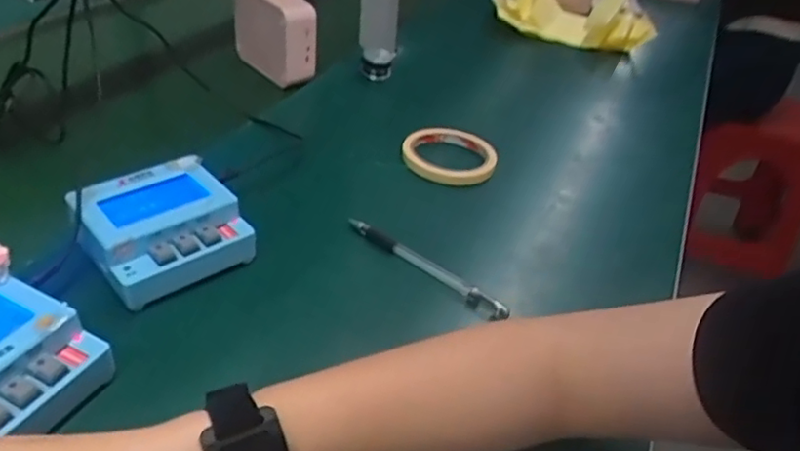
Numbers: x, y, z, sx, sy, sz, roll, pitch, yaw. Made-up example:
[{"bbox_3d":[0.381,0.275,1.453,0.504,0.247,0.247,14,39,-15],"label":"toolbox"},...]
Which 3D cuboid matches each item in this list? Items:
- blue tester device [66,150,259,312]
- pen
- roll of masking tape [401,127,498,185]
[{"bbox_3d":[-0.177,0.001,0.463,0.105,0.042,0.102,-22,45,-34],"label":"blue tester device"},{"bbox_3d":[0.020,0.034,0.496,0.154,0.017,0.009,31,43,29],"label":"pen"},{"bbox_3d":[0.050,-0.072,0.636,0.093,0.020,0.093,5,37,-3],"label":"roll of masking tape"}]

